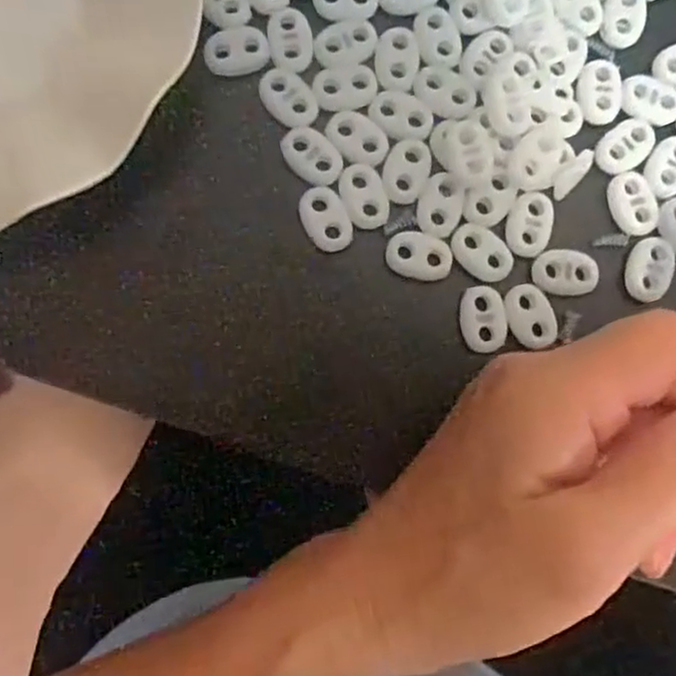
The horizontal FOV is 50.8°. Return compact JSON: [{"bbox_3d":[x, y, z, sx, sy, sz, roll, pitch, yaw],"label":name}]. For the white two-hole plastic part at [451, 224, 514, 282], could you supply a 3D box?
[{"bbox_3d":[0.049,-0.030,0.242,0.016,0.004,0.022,-39,88,-7],"label":"white two-hole plastic part"}]

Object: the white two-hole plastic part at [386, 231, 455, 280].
[{"bbox_3d":[0.028,-0.028,0.241,0.022,0.004,0.015,12,83,-3],"label":"white two-hole plastic part"}]

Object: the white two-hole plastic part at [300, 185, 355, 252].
[{"bbox_3d":[-0.004,-0.040,0.241,0.015,0.004,0.022,-24,86,-6],"label":"white two-hole plastic part"}]

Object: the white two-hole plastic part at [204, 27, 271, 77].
[{"bbox_3d":[-0.034,-0.099,0.244,0.021,0.004,0.016,-11,84,-5],"label":"white two-hole plastic part"}]

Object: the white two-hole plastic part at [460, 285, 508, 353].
[{"bbox_3d":[0.050,-0.007,0.240,0.015,0.004,0.022,-9,84,-5],"label":"white two-hole plastic part"}]

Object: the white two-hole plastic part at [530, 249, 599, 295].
[{"bbox_3d":[0.079,-0.023,0.243,0.023,0.004,0.015,8,83,-3],"label":"white two-hole plastic part"}]

